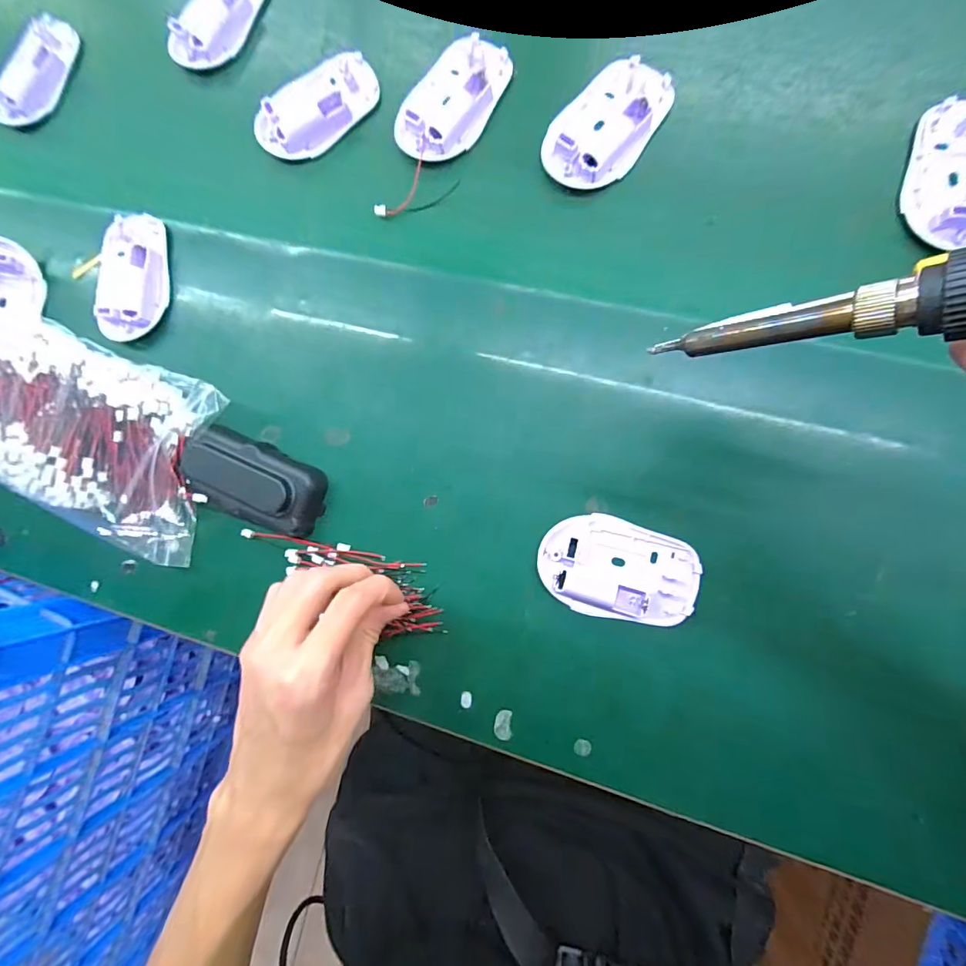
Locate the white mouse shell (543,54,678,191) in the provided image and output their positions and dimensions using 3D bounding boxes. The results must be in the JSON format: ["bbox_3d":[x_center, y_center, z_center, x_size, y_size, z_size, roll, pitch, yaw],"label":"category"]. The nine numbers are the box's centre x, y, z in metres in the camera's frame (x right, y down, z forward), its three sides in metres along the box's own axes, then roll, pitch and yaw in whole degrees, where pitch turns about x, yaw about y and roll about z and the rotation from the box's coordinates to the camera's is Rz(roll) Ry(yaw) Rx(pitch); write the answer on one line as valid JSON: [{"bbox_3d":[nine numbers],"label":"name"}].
[{"bbox_3d":[0.081,-0.240,0.307,0.062,0.014,0.088,33,93,9],"label":"white mouse shell"}]

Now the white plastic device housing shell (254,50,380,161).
[{"bbox_3d":[-0.124,-0.279,0.340,0.094,0.018,0.052,-37,83,5],"label":"white plastic device housing shell"}]

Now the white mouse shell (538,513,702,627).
[{"bbox_3d":[0.084,0.056,0.292,0.095,0.016,0.061,18,90,9],"label":"white mouse shell"}]

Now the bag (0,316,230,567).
[{"bbox_3d":[-0.283,-0.031,0.343,0.176,0.042,0.132,21,91,9],"label":"bag"}]

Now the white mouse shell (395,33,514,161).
[{"bbox_3d":[-0.023,-0.271,0.325,0.058,0.014,0.090,31,92,9],"label":"white mouse shell"}]

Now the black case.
[{"bbox_3d":[-0.163,-0.001,0.325,0.099,0.026,0.053,21,91,9],"label":"black case"}]

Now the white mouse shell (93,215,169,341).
[{"bbox_3d":[-0.271,-0.160,0.357,0.055,0.017,0.097,-5,87,8],"label":"white mouse shell"}]

